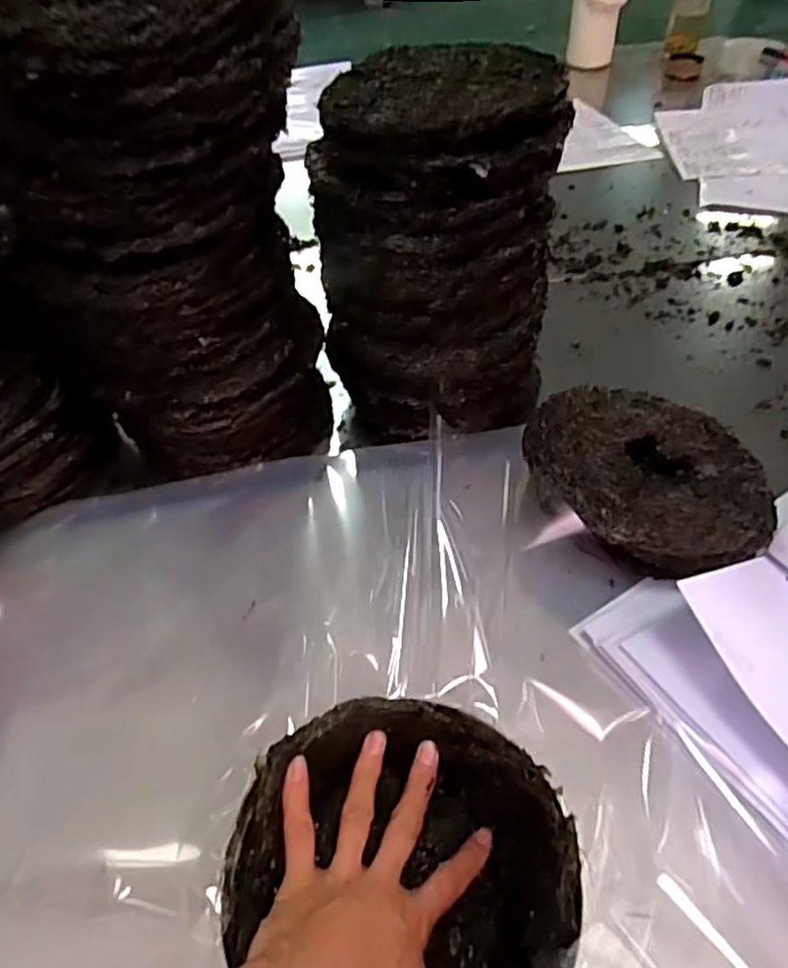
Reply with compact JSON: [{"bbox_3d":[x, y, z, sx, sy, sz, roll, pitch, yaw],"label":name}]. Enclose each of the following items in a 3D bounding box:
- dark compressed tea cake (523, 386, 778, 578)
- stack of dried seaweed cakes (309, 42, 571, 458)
[{"bbox_3d":[0.213,-0.011,0.588,0.185,0.046,0.200,-1,47,1],"label":"dark compressed tea cake"},{"bbox_3d":[0.038,-0.205,0.633,0.198,0.291,0.182,2,47,4],"label":"stack of dried seaweed cakes"}]

